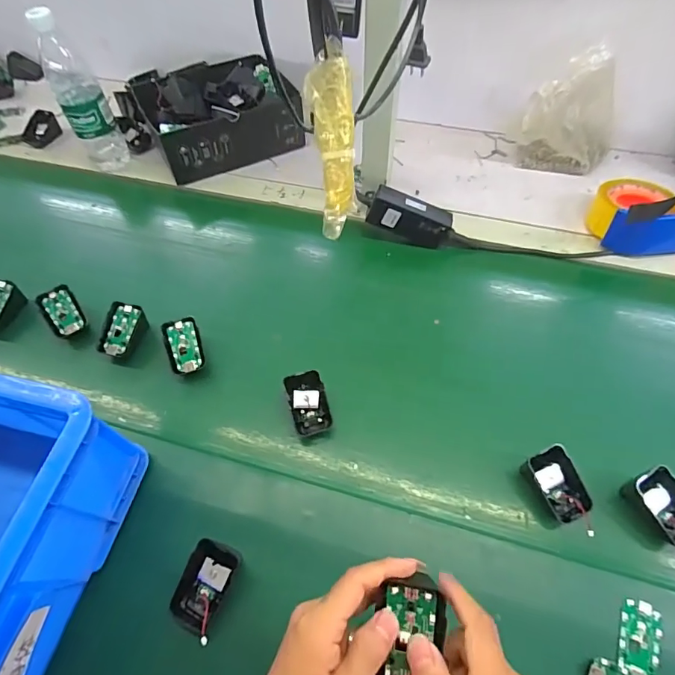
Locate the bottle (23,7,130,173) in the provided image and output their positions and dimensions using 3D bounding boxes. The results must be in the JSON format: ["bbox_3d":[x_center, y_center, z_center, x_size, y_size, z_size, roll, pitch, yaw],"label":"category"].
[{"bbox_3d":[-0.401,-0.373,0.691,0.066,0.226,0.062,-25,62,-13],"label":"bottle"}]

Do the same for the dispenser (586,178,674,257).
[{"bbox_3d":[0.446,-0.177,0.624,0.159,0.079,0.111,-1,58,1],"label":"dispenser"}]

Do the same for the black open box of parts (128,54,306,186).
[{"bbox_3d":[-0.196,-0.386,0.766,0.251,0.106,0.190,-26,62,-13],"label":"black open box of parts"}]

